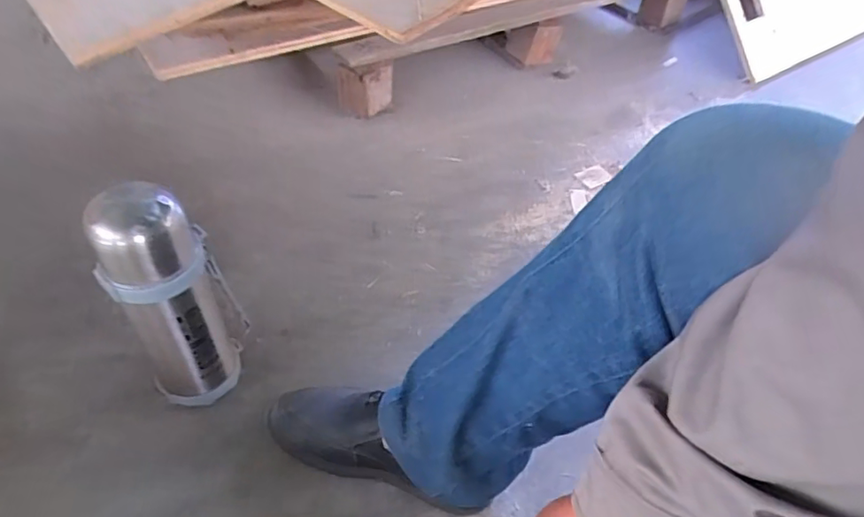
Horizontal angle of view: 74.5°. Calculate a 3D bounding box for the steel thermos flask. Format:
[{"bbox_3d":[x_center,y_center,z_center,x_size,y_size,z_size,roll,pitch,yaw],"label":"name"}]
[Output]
[{"bbox_3d":[-0.286,0.046,0.646,0.111,0.296,0.096,-19,51,-20],"label":"steel thermos flask"}]

